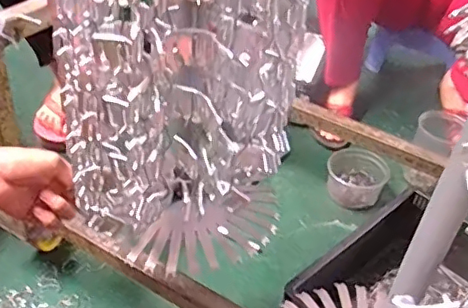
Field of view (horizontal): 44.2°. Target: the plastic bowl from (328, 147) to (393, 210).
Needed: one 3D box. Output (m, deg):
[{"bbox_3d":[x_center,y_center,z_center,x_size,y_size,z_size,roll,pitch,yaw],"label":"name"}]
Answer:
[{"bbox_3d":[0.242,0.049,1.133,0.108,0.052,0.131,26,44,25],"label":"plastic bowl"}]

